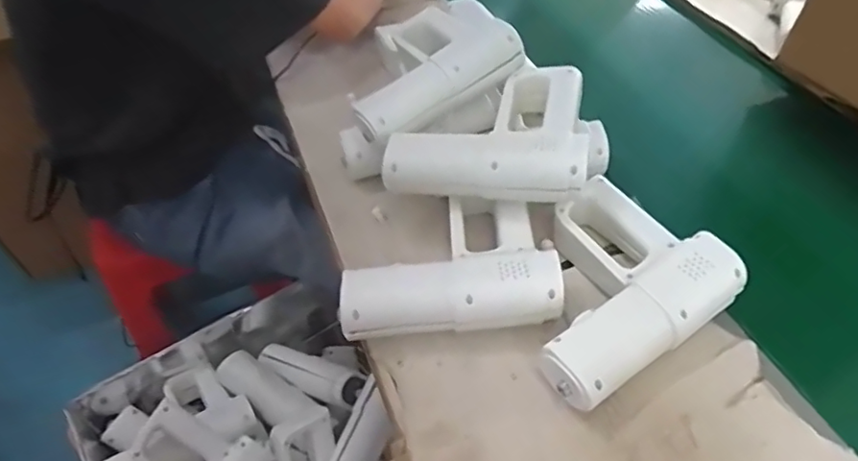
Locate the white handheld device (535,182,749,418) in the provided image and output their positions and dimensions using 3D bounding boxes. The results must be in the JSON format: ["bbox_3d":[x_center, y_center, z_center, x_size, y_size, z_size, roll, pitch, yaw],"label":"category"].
[{"bbox_3d":[0.166,0.050,0.550,0.209,0.063,0.179,-27,52,-22],"label":"white handheld device"}]

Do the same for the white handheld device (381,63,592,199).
[{"bbox_3d":[0.076,-0.116,0.629,0.222,0.057,0.187,8,47,9],"label":"white handheld device"}]

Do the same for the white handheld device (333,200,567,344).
[{"bbox_3d":[0.017,0.024,0.584,0.207,0.064,0.176,-4,47,-2],"label":"white handheld device"}]

